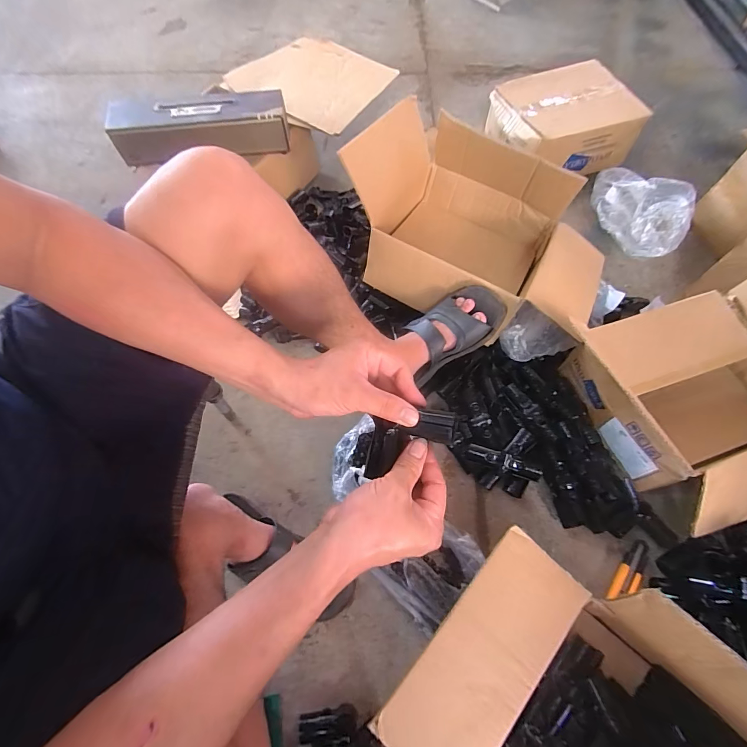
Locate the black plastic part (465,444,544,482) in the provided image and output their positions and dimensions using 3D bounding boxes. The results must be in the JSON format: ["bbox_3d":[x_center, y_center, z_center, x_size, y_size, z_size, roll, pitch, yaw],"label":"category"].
[{"bbox_3d":[0.233,0.159,0.655,0.131,0.033,0.025,20,66,9],"label":"black plastic part"}]

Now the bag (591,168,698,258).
[{"bbox_3d":[0.638,-0.397,0.894,0.162,0.104,0.262,-30,68,-14],"label":"bag"}]

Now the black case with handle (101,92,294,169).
[{"bbox_3d":[-0.383,-0.544,0.816,0.382,0.089,0.093,-8,65,-4],"label":"black case with handle"}]

